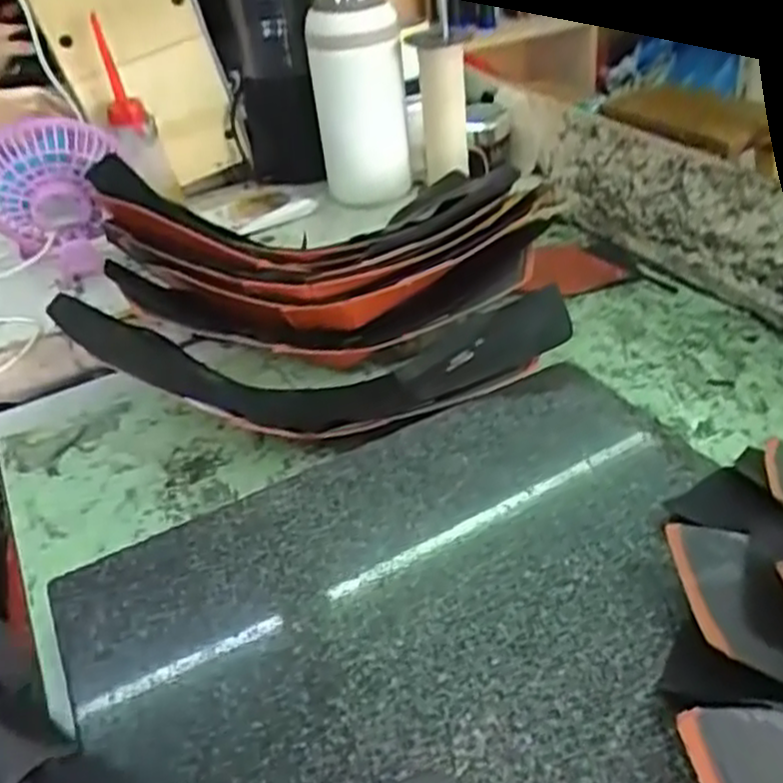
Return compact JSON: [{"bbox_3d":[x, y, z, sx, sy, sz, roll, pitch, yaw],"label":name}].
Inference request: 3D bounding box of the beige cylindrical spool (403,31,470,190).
[{"bbox_3d":[0.046,-0.260,0.700,0.048,0.136,0.056,-6,36,0],"label":"beige cylindrical spool"}]

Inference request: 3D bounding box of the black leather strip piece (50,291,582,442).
[{"bbox_3d":[-0.048,-0.019,0.499,0.326,0.083,0.096,-4,36,3],"label":"black leather strip piece"}]

